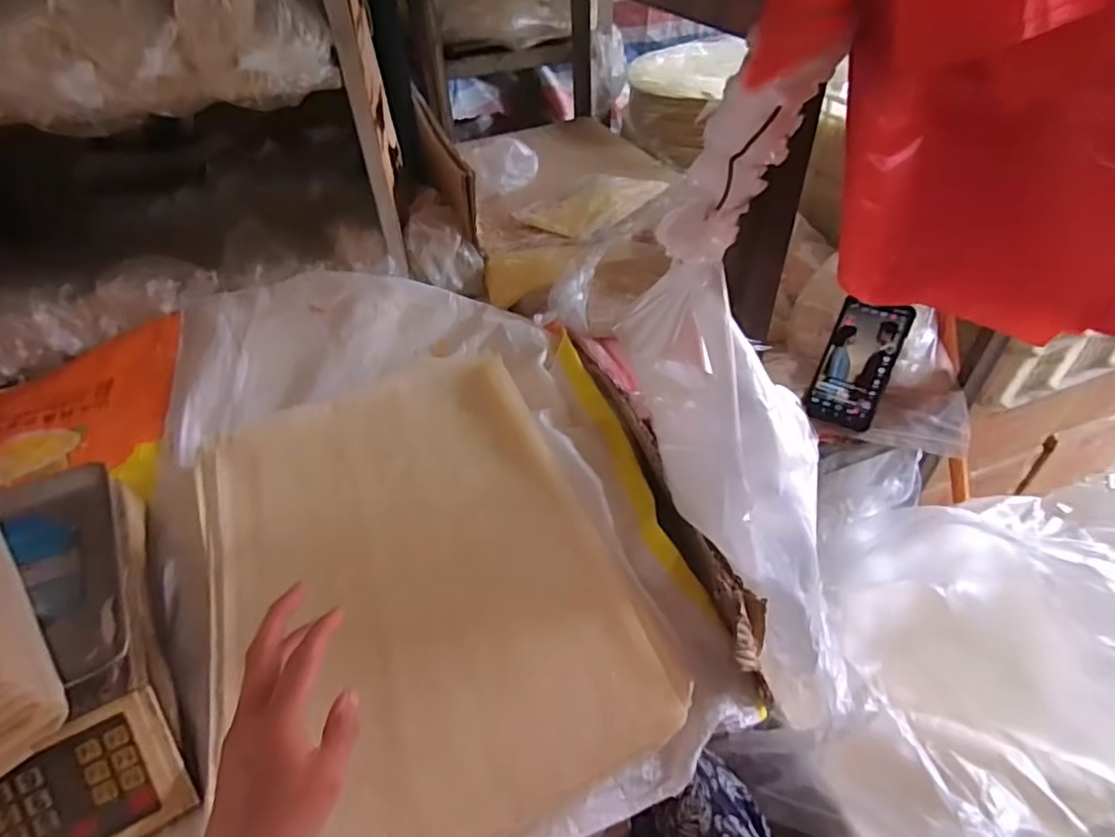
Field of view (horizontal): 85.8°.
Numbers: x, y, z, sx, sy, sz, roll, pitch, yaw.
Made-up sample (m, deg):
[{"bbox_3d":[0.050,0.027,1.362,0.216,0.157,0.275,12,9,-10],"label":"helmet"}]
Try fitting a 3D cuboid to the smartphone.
[{"bbox_3d":[0.345,-0.063,0.690,0.073,0.011,0.148,22,89,24],"label":"smartphone"}]

